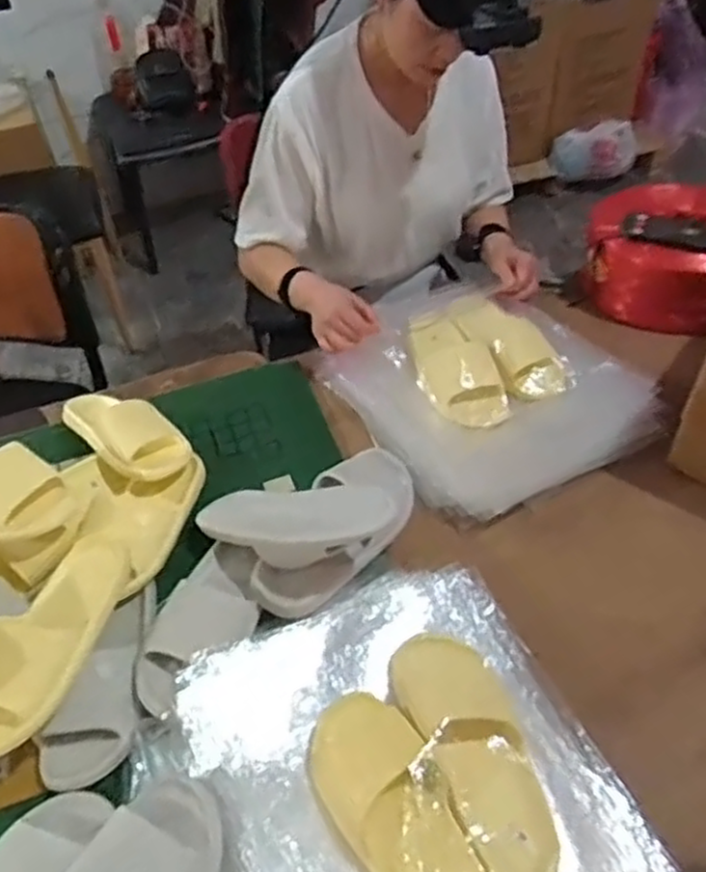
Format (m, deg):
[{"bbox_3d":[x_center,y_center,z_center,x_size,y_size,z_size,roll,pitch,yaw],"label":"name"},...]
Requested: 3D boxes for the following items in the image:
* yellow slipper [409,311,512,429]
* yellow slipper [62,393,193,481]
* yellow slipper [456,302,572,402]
[{"bbox_3d":[0.145,-0.104,1.106,0.107,0.059,0.243,-12,47,-9],"label":"yellow slipper"},{"bbox_3d":[-0.300,-0.014,0.990,0.209,0.057,0.100,34,56,30],"label":"yellow slipper"},{"bbox_3d":[0.234,-0.136,1.133,0.095,0.059,0.220,-17,48,-13],"label":"yellow slipper"}]

